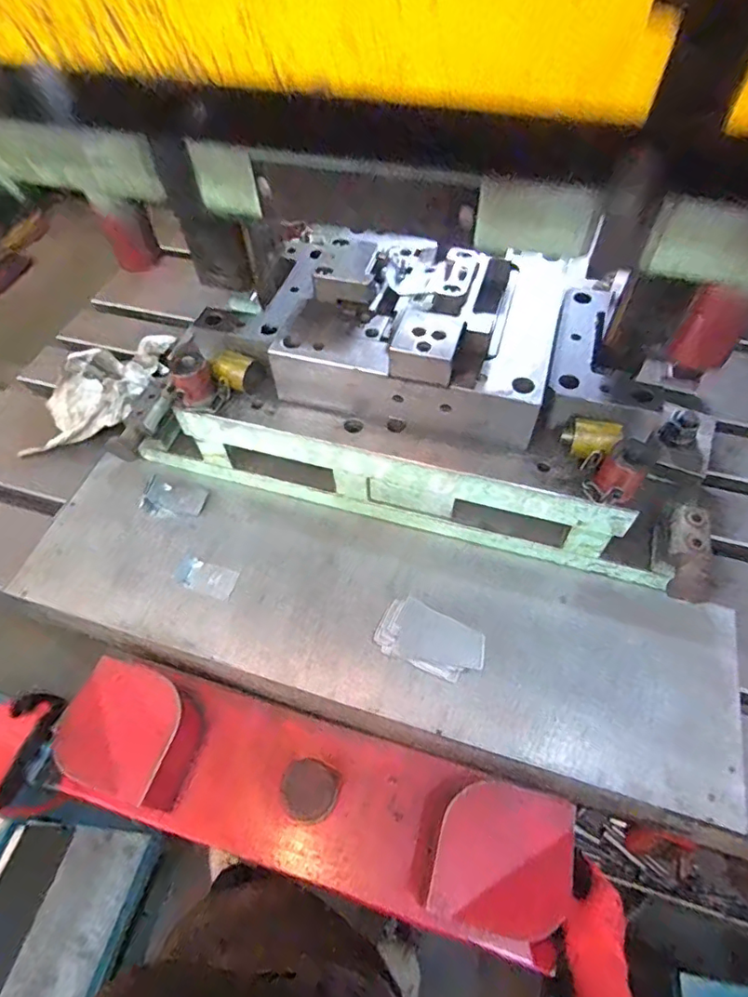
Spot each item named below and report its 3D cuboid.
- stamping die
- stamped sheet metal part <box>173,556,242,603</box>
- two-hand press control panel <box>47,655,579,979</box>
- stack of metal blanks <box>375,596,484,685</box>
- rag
[{"bbox_3d":[0.065,-0.137,0.624,0.630,0.222,0.313,17,58,13],"label":"stamping die"},{"bbox_3d":[-0.199,0.094,0.628,0.072,0.010,0.036,15,57,12],"label":"stamped sheet metal part"},{"bbox_3d":[-0.069,0.308,0.554,0.505,0.096,0.146,14,57,9],"label":"two-hand press control panel"},{"bbox_3d":[0.059,0.150,0.558,0.109,0.033,0.054,22,59,16],"label":"stack of metal blanks"},{"bbox_3d":[-0.394,-0.161,0.771,0.152,0.052,0.233,9,56,8],"label":"rag"}]

